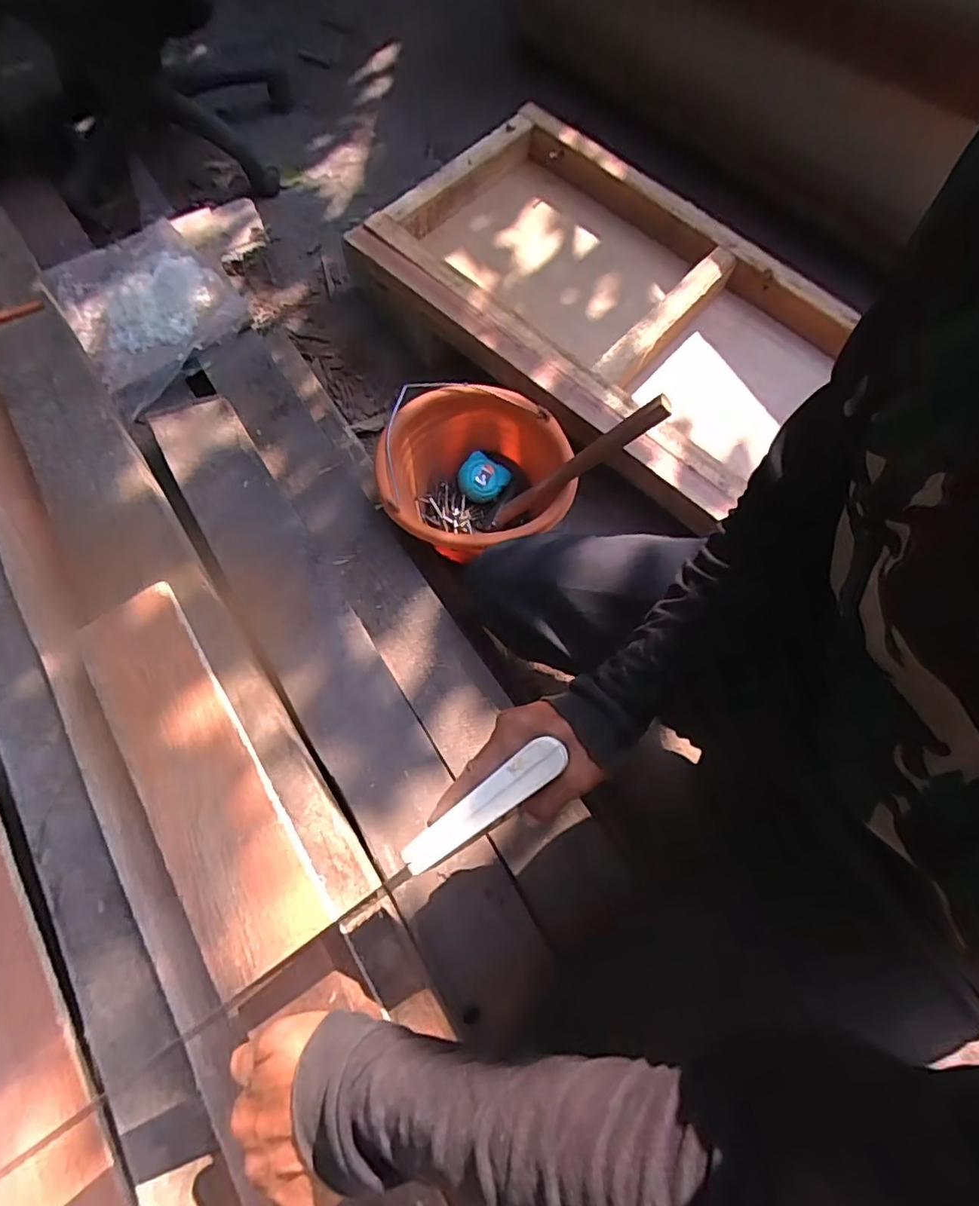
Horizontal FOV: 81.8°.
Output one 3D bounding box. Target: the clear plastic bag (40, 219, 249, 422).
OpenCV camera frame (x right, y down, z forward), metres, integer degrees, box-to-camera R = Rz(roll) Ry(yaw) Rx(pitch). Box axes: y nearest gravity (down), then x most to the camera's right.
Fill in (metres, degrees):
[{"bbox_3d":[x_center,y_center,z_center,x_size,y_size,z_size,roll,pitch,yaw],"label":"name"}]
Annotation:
[{"bbox_3d":[-0.558,-0.497,0.929,0.251,0.051,0.359,-33,70,-12],"label":"clear plastic bag"}]

